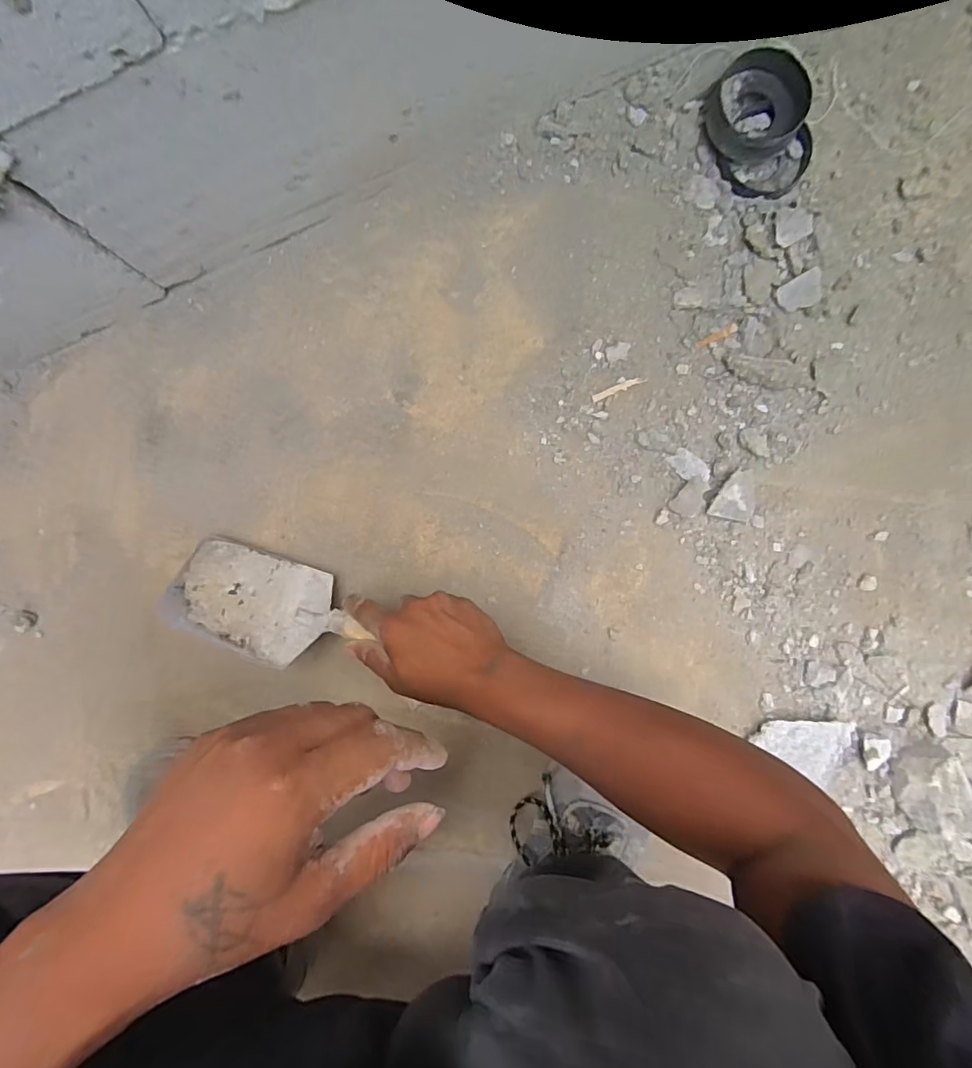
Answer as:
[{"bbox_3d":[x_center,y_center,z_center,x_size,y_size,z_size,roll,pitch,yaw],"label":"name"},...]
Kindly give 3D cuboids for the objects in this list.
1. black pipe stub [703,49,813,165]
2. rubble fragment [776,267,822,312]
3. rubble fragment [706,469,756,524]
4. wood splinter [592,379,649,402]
[{"bbox_3d":[0.255,-0.399,0.479,0.088,0.038,0.108,39,91,-2],"label":"black pipe stub"},{"bbox_3d":[0.305,-0.232,0.499,0.043,0.010,0.031,-31,92,0],"label":"rubble fragment"},{"bbox_3d":[0.241,-0.038,0.500,0.046,0.018,0.049,0,92,-1],"label":"rubble fragment"},{"bbox_3d":[0.131,-0.143,0.508,0.055,0.004,0.008,-22,92,0],"label":"wood splinter"}]

